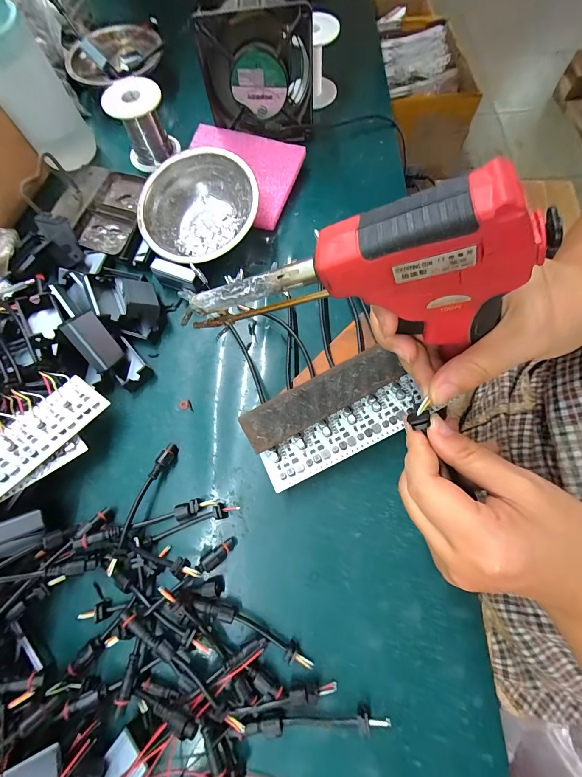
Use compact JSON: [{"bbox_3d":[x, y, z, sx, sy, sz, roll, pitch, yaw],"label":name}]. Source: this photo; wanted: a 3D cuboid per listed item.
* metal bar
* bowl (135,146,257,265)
[{"bbox_3d":[0.026,0.006,0.254,0.133,0.004,0.033,-27,95,-5],"label":"metal bar"},{"bbox_3d":[-0.100,-0.189,0.343,0.124,0.049,0.113,-42,76,-10],"label":"bowl"}]

